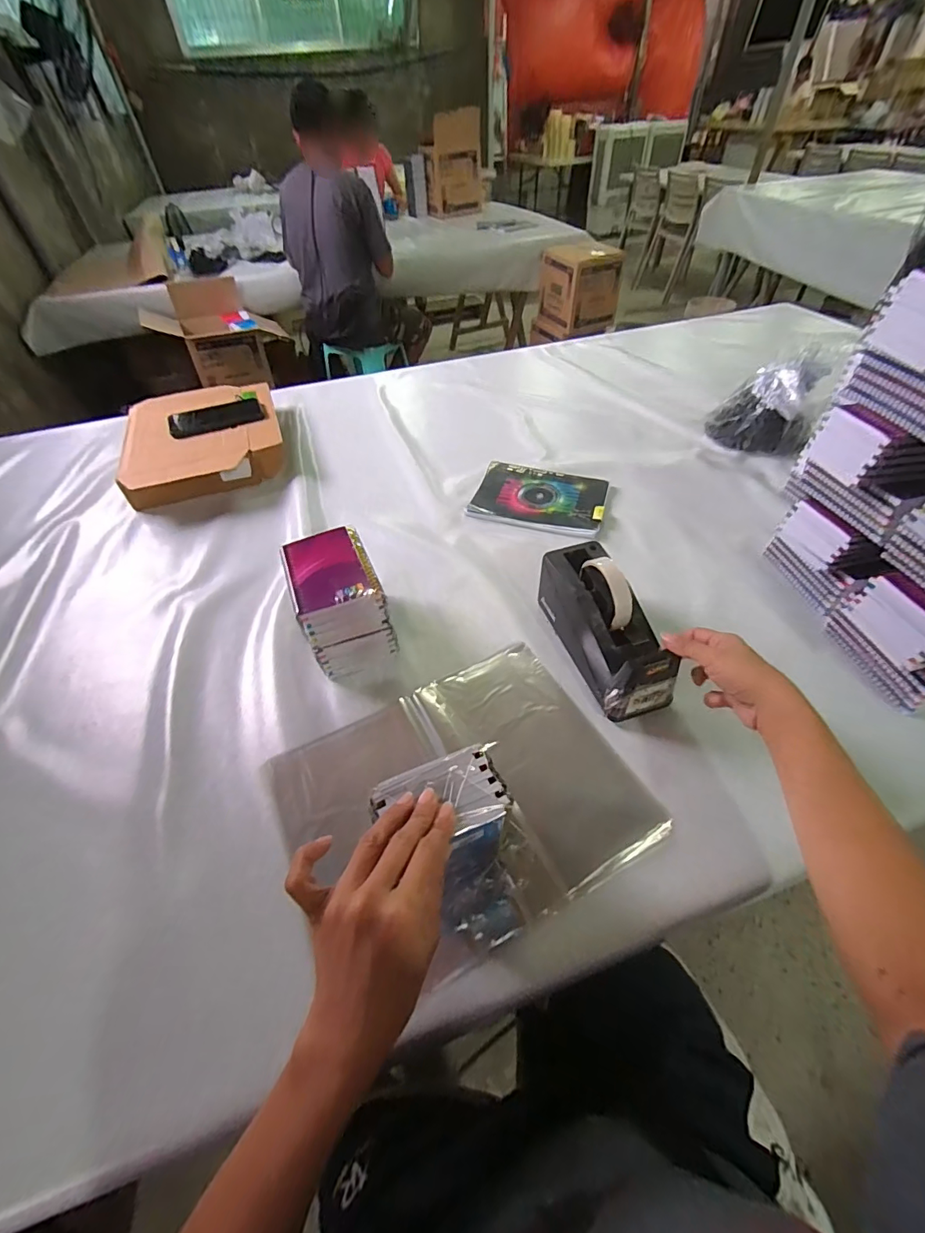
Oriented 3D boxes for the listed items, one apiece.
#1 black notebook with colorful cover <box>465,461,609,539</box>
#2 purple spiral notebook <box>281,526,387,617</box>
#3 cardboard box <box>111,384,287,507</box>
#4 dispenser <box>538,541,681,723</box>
[{"bbox_3d":[0.133,-0.211,0.790,0.220,0.013,0.178,14,52,14],"label":"black notebook with colorful cover"},{"bbox_3d":[-0.158,-0.058,0.538,0.095,0.013,0.130,-20,52,-14],"label":"purple spiral notebook"},{"bbox_3d":[-0.501,-0.342,0.894,0.281,0.077,0.303,-19,52,-12],"label":"cardboard box"},{"bbox_3d":[0.162,0.008,0.526,0.073,0.113,0.209,-17,61,-11],"label":"dispenser"}]

